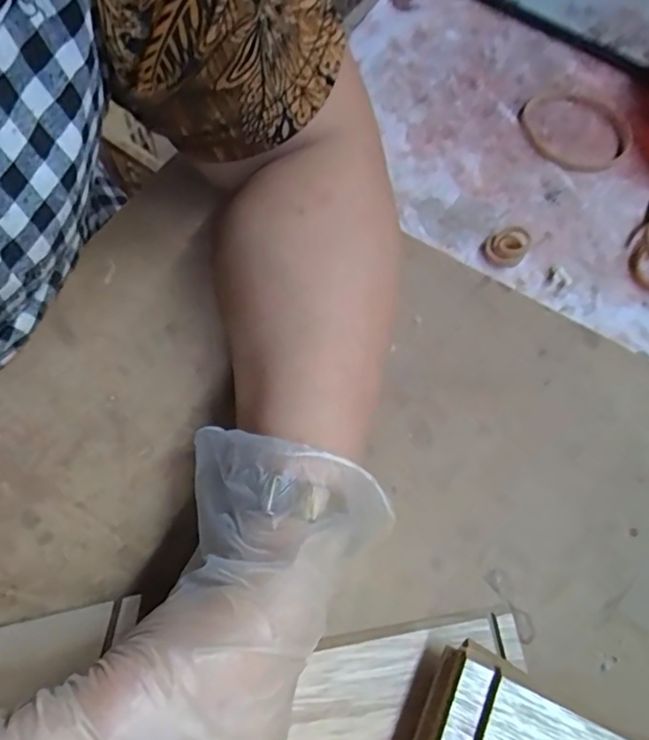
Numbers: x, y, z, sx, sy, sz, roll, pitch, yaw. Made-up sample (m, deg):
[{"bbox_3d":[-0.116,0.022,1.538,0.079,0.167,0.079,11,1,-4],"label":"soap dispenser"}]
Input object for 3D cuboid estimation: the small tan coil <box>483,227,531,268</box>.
[{"bbox_3d":[0.101,-0.068,0.307,0.022,0.013,0.020,1,66,-3],"label":"small tan coil"}]

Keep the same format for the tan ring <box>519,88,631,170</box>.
[{"bbox_3d":[0.154,-0.151,0.343,0.068,0.011,0.058,13,67,0],"label":"tan ring"}]

